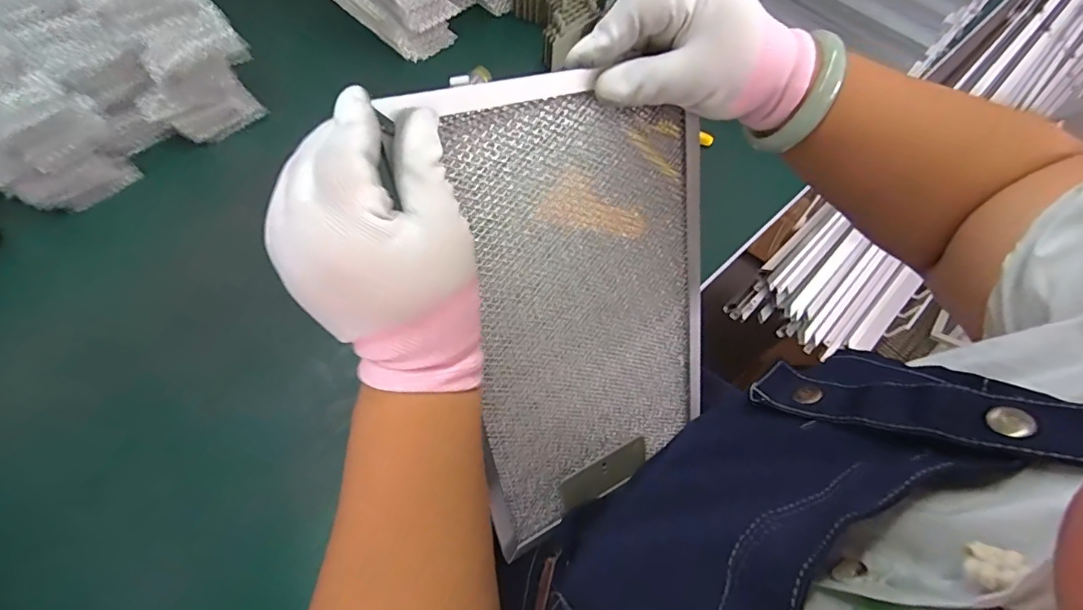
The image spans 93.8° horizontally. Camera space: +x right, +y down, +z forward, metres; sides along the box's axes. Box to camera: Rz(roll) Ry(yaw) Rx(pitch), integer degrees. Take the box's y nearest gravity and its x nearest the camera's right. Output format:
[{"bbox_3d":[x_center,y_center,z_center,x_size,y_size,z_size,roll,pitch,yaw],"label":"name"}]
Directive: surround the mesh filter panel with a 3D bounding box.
[{"bbox_3d":[0.035,0.013,0.355,0.189,0.330,0.012,-23,35,-22],"label":"mesh filter panel"}]

